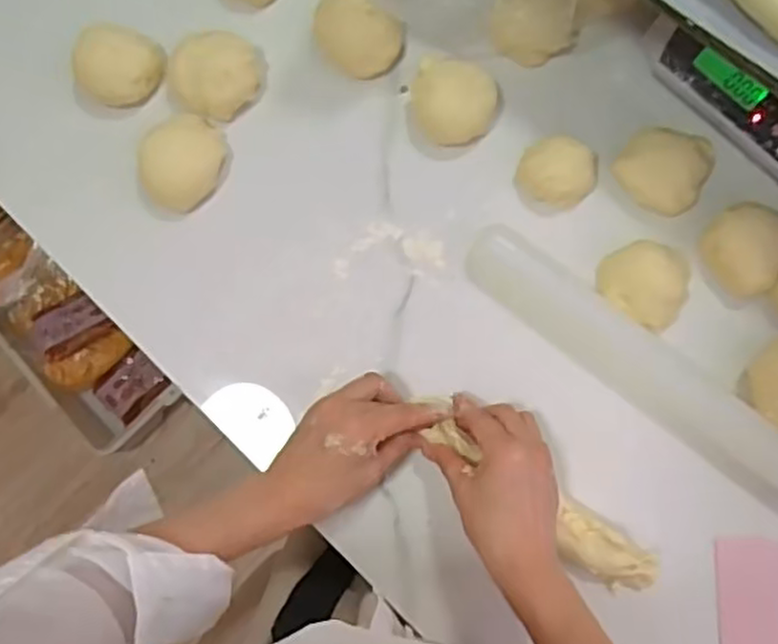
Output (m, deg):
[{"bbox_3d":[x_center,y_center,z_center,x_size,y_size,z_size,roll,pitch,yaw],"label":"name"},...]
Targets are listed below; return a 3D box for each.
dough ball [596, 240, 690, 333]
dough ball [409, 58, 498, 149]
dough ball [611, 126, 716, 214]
[{"bbox_3d":[0.196,-0.031,0.552,0.068,0.035,0.063,40,87,7],"label":"dough ball"},{"bbox_3d":[0.051,-0.171,0.567,0.063,0.034,0.062,0,83,3],"label":"dough ball"},{"bbox_3d":[0.210,-0.118,0.556,0.064,0.042,0.059,0,83,3],"label":"dough ball"}]

